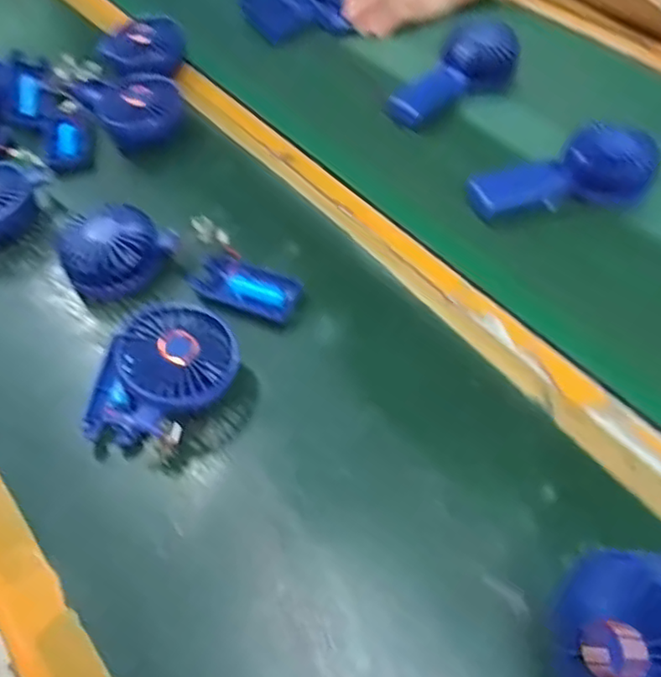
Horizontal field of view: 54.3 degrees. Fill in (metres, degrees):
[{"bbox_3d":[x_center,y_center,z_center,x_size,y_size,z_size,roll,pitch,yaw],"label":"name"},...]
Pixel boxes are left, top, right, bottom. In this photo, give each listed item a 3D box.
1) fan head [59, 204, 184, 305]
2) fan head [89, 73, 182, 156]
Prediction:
[{"bbox_3d":[-0.187,-0.077,0.569,0.095,0.046,0.074,-28,57,-18],"label":"fan head"},{"bbox_3d":[-0.203,-0.242,0.686,0.085,0.045,0.090,-19,55,-12],"label":"fan head"}]

